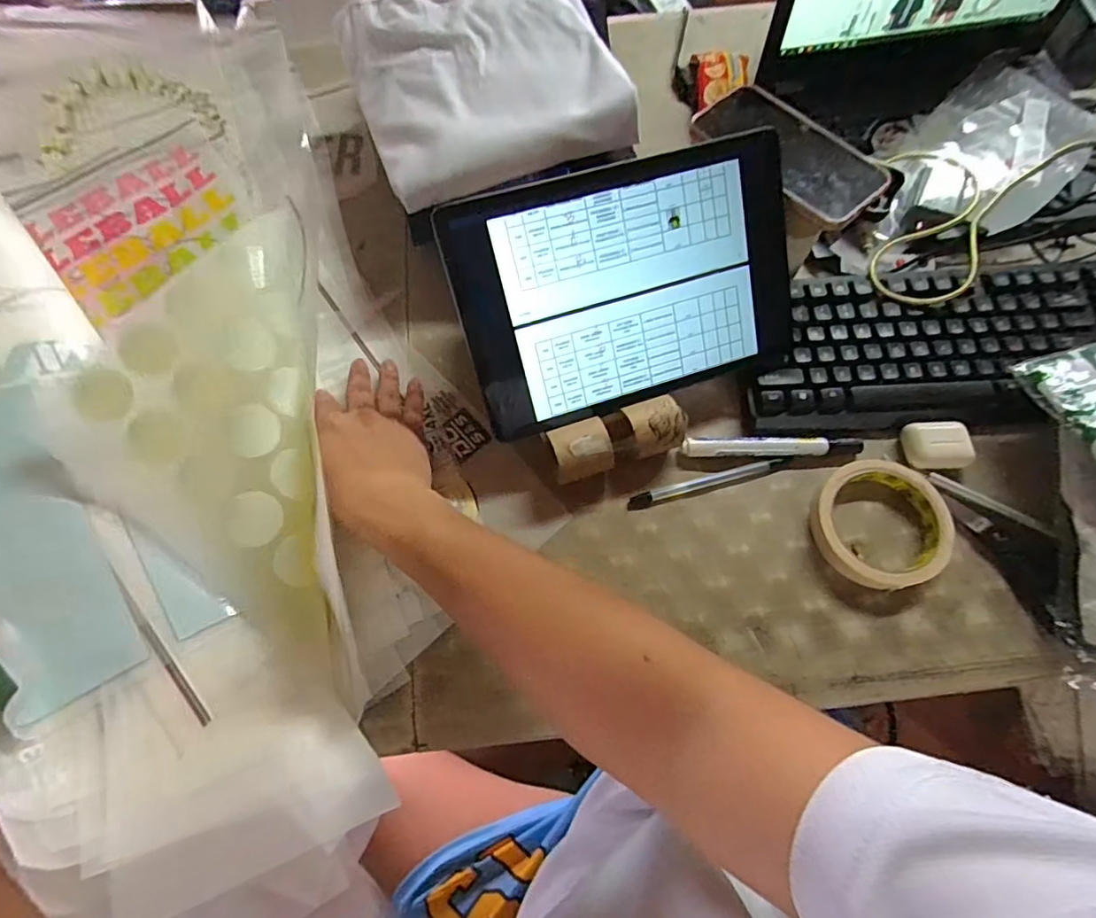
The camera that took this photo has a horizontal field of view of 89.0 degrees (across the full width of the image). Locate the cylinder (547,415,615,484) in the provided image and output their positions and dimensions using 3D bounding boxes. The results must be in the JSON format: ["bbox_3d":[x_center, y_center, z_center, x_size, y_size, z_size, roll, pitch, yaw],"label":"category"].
[{"bbox_3d":[0.025,-0.002,0.422,0.043,0.043,0.040,-13,69,-4],"label":"cylinder"}]

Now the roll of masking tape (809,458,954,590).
[{"bbox_3d":[0.248,0.046,0.415,0.090,0.021,0.093,0,69,1],"label":"roll of masking tape"}]

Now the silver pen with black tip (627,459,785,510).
[{"bbox_3d":[0.126,0.019,0.443,0.130,0.012,0.011,-16,69,-5],"label":"silver pen with black tip"}]

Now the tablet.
[{"bbox_3d":[0.062,-0.120,0.406,0.248,0.011,0.171,-19,111,-9],"label":"tablet"}]

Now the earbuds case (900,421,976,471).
[{"bbox_3d":[0.304,-0.012,0.440,0.043,0.022,0.041,-1,69,1],"label":"earbuds case"}]

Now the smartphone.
[{"bbox_3d":[0.185,-0.238,0.427,0.076,0.011,0.147,-42,74,-14],"label":"smartphone"}]

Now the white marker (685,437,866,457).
[{"bbox_3d":[0.176,-0.011,0.441,0.139,0.014,0.015,-2,69,1],"label":"white marker"}]

